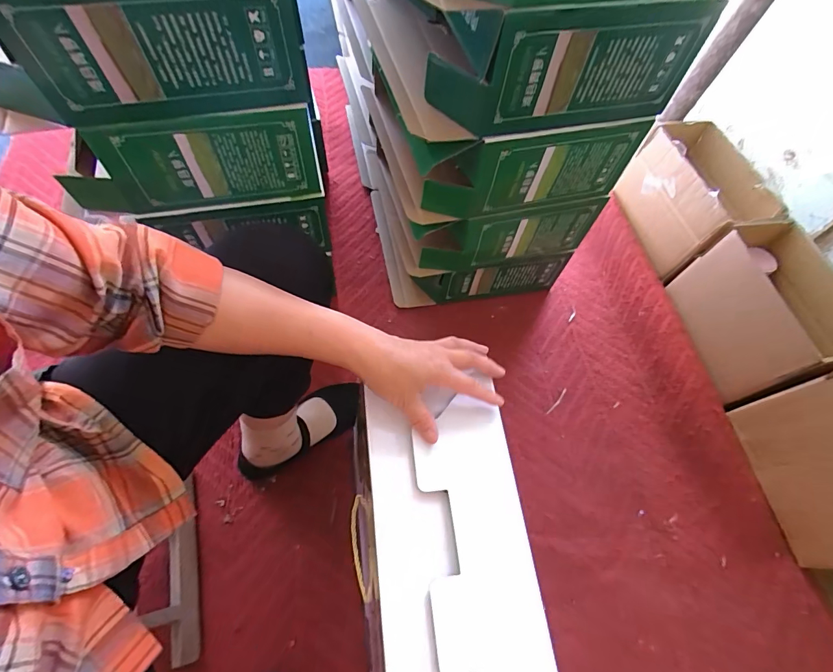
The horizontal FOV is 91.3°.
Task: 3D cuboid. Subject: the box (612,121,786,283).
[{"bbox_3d":[0.581,-0.296,0.870,0.181,0.166,0.283,-11,64,-11],"label":"box"}]

